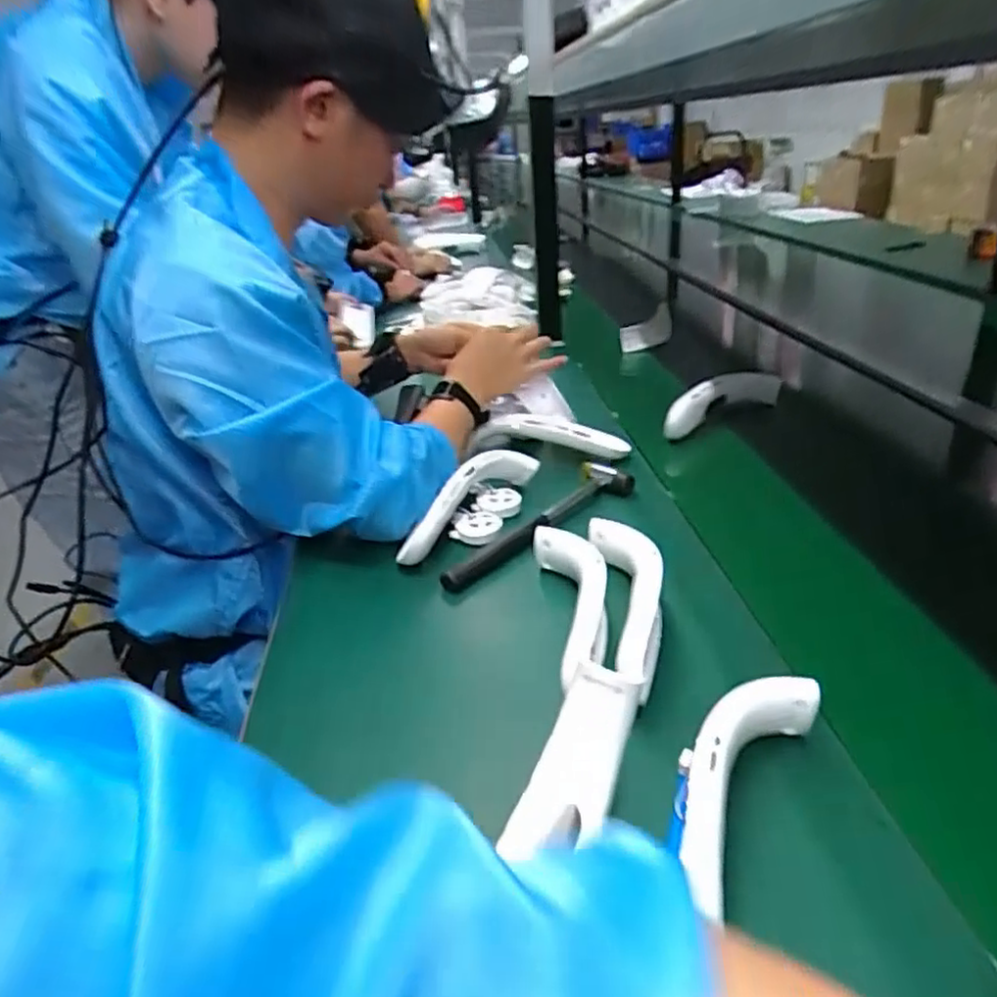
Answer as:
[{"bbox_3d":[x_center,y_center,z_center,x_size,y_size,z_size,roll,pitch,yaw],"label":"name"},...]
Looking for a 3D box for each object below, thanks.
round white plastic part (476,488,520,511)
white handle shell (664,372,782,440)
[{"bbox_3d":[0.001,0.001,0.734,0.047,0.008,0.047,-3,29,2],"label":"round white plastic part"},{"bbox_3d":[0.287,-0.125,0.919,0.167,0.062,0.042,-15,30,-18],"label":"white handle shell"}]

